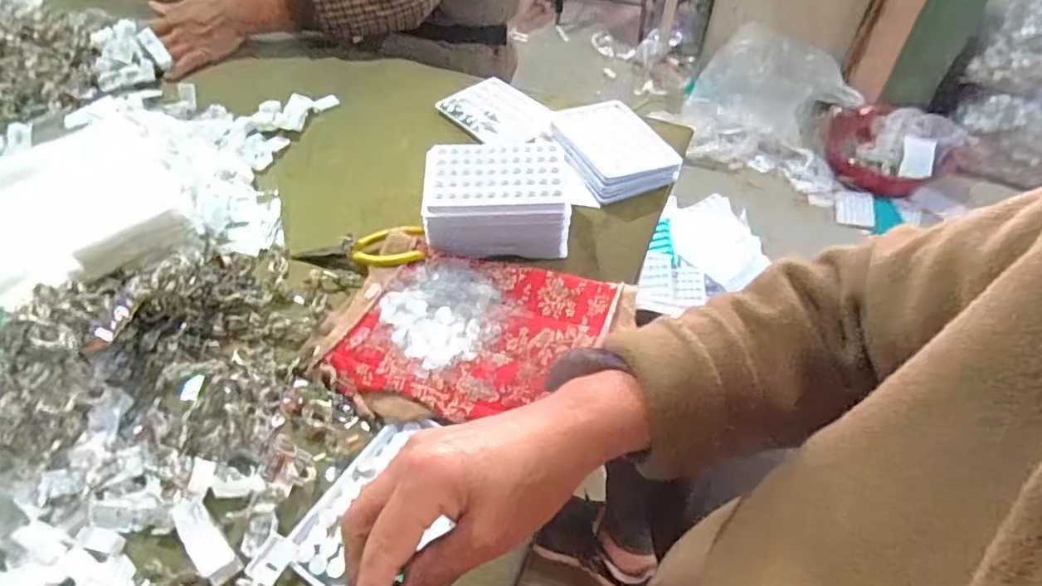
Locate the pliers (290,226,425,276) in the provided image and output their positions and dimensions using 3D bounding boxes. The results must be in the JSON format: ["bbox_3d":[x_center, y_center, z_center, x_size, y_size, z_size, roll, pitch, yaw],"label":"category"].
[{"bbox_3d":[-0.149,-0.040,0.543,0.122,0.020,0.050,-7,49,12],"label":"pliers"}]

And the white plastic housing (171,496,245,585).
[{"bbox_3d":[-0.201,0.157,0.374,0.019,0.019,0.054,-36,60,-28],"label":"white plastic housing"}]

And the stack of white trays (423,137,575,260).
[{"bbox_3d":[-0.022,-0.087,0.550,0.131,0.064,0.090,-1,50,-3],"label":"stack of white trays"}]

